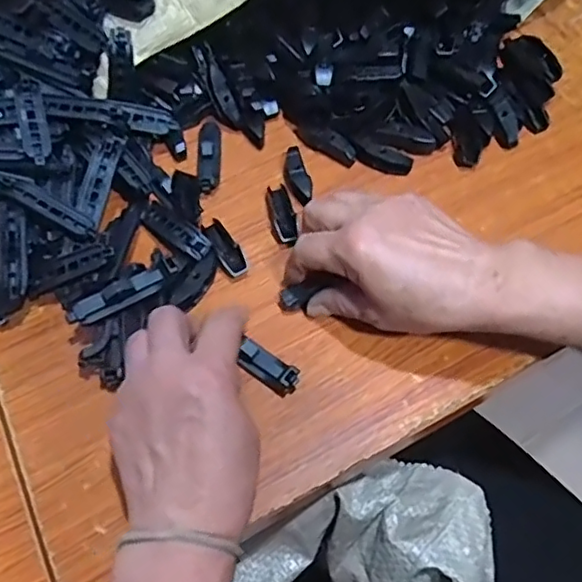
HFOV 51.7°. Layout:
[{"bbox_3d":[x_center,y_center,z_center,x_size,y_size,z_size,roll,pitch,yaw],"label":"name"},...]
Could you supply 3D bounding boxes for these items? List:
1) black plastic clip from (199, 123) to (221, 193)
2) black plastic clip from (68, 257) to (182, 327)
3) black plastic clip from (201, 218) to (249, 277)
[{"bbox_3d":[-0.065,-0.109,0.474,0.016,0.014,0.074,-3,63,-1],"label":"black plastic clip"},{"bbox_3d":[-0.110,0.001,0.395,0.075,0.015,0.019,-30,67,-14],"label":"black plastic clip"},{"bbox_3d":[-0.048,-0.033,0.433,0.016,0.011,0.047,-30,67,-14],"label":"black plastic clip"}]

